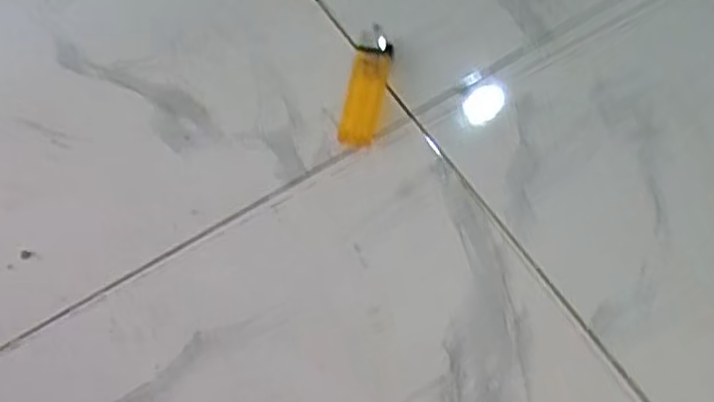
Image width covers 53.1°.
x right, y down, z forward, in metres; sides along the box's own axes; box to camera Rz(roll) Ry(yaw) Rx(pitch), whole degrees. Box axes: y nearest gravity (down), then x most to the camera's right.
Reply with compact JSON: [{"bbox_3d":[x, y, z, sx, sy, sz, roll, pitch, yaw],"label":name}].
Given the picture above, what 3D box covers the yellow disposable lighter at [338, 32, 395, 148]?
[{"bbox_3d":[0.005,-0.068,0.448,0.023,0.019,0.070,12,76,9],"label":"yellow disposable lighter"}]

